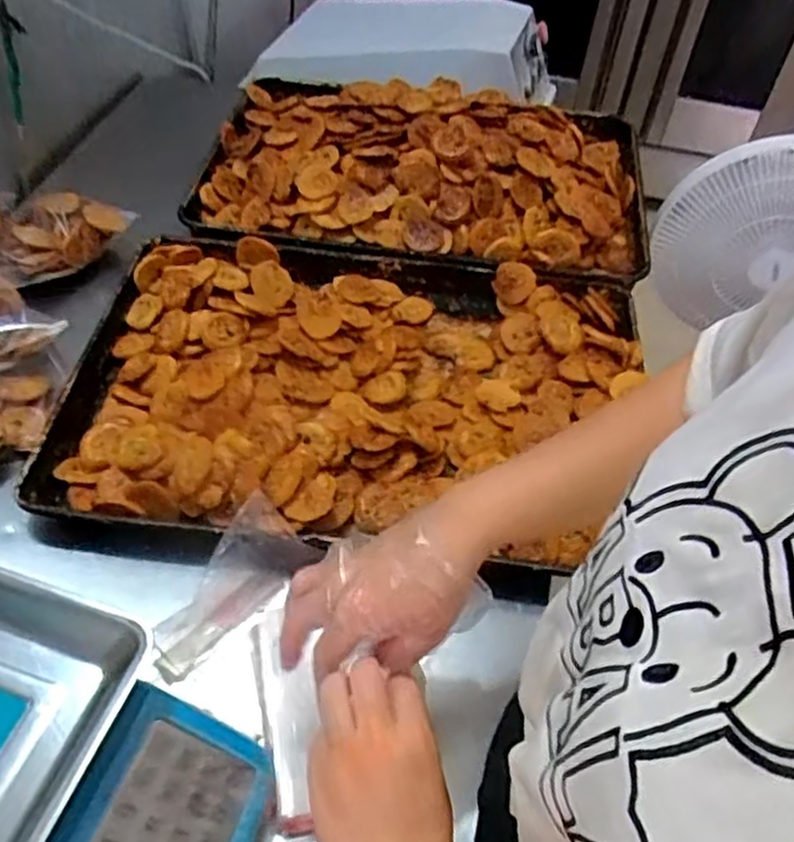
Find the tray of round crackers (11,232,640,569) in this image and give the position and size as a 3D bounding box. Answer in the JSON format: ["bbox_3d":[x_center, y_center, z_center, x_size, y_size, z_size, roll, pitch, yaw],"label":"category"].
[{"bbox_3d":[-0.045,-0.046,0.799,0.590,0.060,0.411,7,51,3],"label":"tray of round crackers"}]

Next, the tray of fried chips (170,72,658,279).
[{"bbox_3d":[0.044,-0.375,1.021,0.599,0.112,0.389,8,51,3],"label":"tray of fried chips"}]

